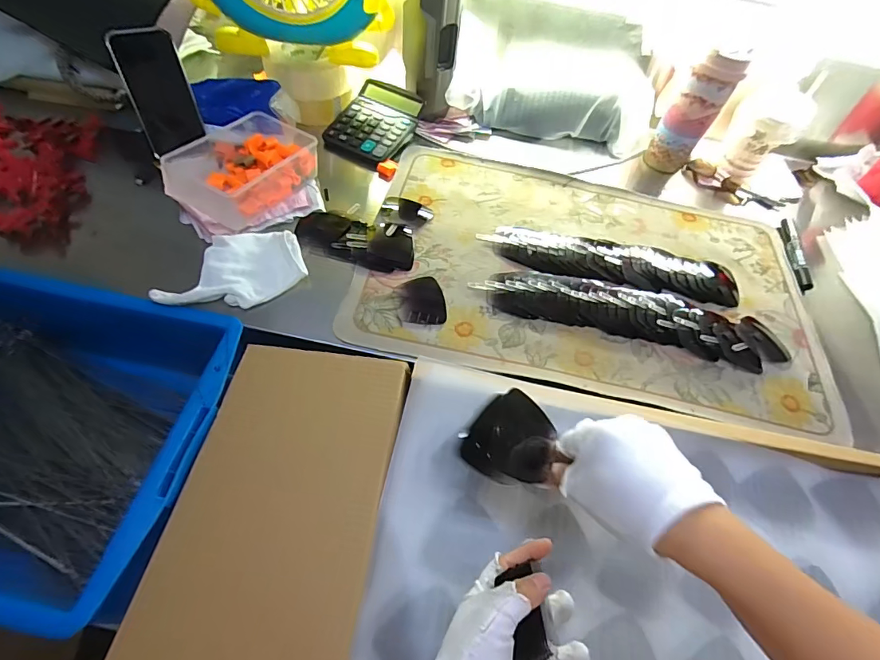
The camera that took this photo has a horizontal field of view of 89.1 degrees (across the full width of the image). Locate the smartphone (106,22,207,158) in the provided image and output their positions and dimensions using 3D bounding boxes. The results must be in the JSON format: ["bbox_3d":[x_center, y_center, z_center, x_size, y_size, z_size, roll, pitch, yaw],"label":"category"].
[{"bbox_3d":[-0.370,-0.314,0.591,0.070,0.143,0.010,-20,34,-21],"label":"smartphone"}]

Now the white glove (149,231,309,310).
[{"bbox_3d":[-0.249,-0.069,0.541,0.160,0.024,0.100,-8,58,-13],"label":"white glove"}]

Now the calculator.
[{"bbox_3d":[-0.106,-0.344,0.731,0.128,0.037,0.155,29,58,12],"label":"calculator"}]

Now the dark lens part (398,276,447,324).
[{"bbox_3d":[-0.022,-0.036,0.548,0.054,0.004,0.071,-1,56,-8],"label":"dark lens part"}]

